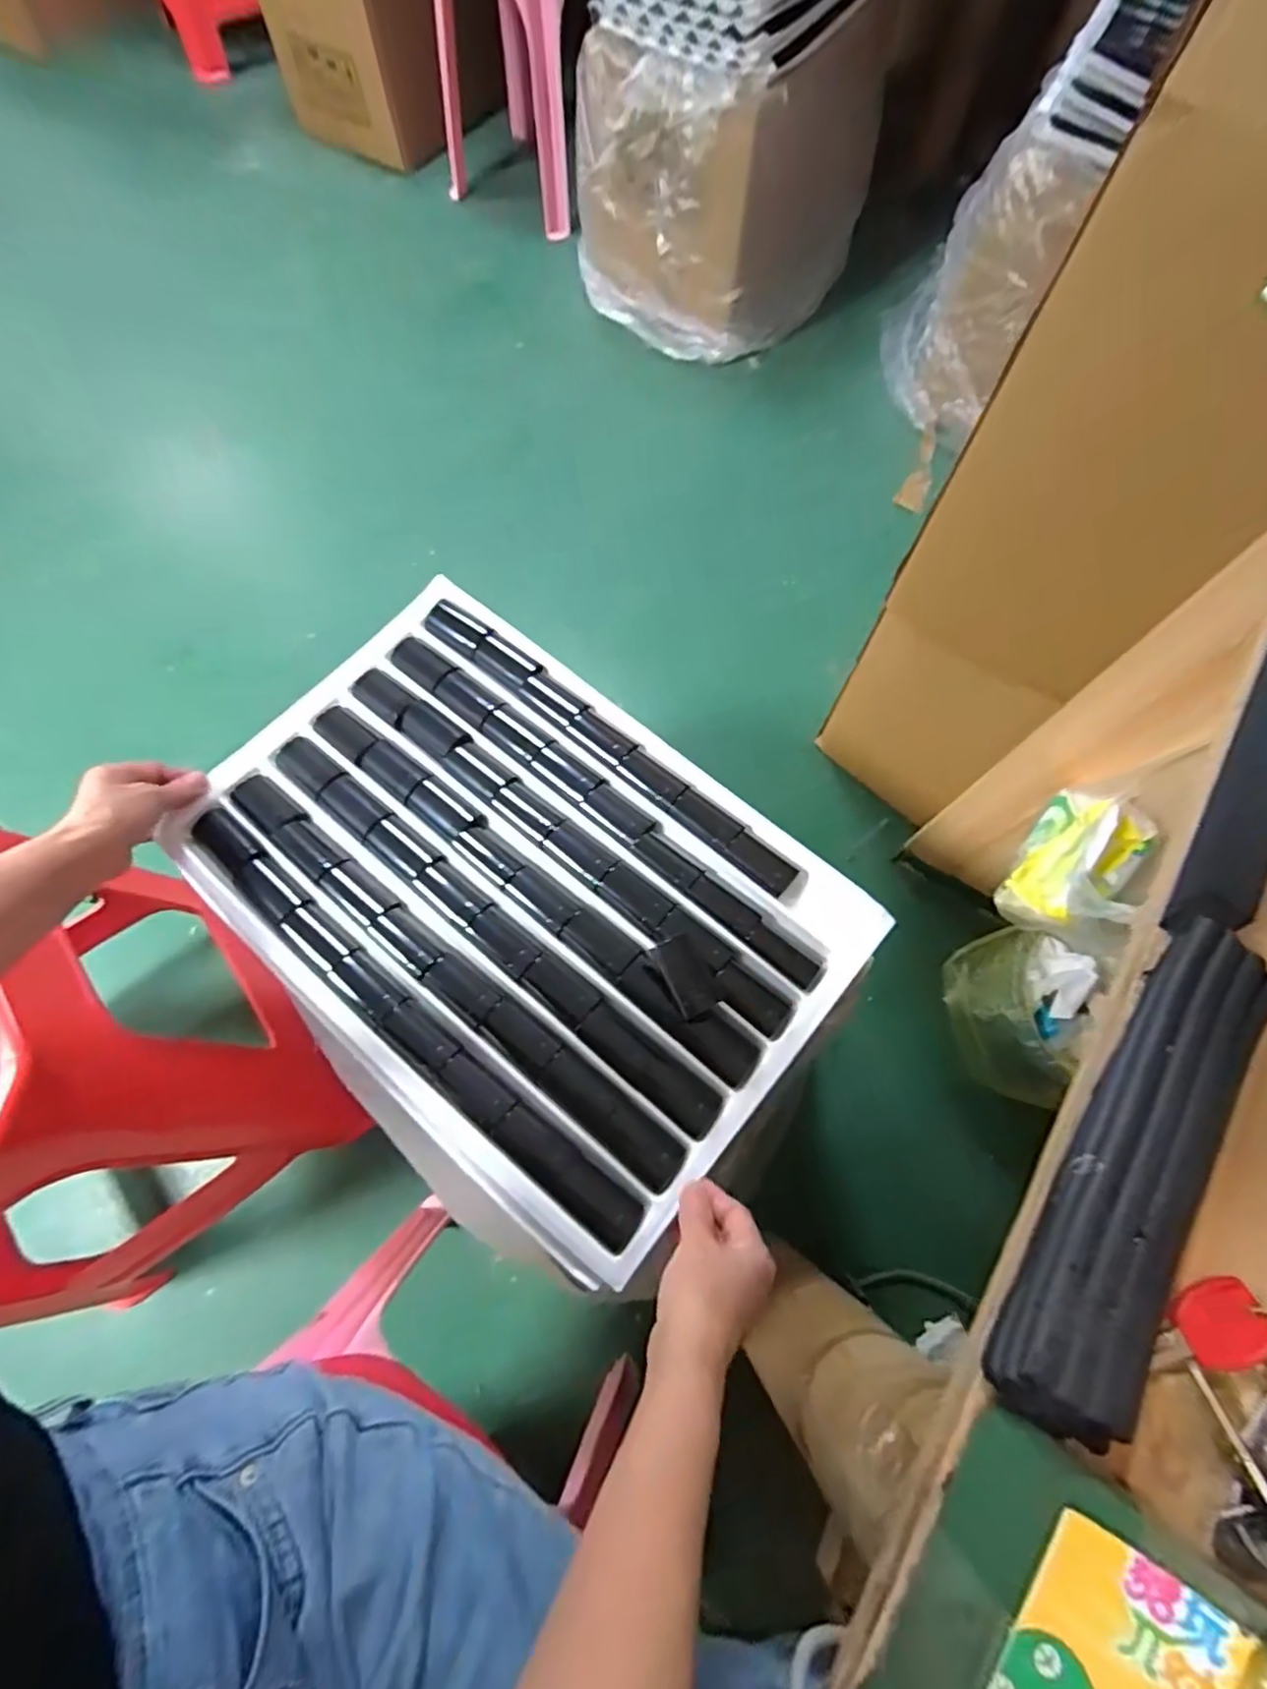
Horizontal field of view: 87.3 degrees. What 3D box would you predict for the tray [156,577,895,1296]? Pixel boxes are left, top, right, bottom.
[{"bbox_3d":[-0.095,0.038,0.535,0.513,0.031,0.364,41,74,13],"label":"tray"}]

